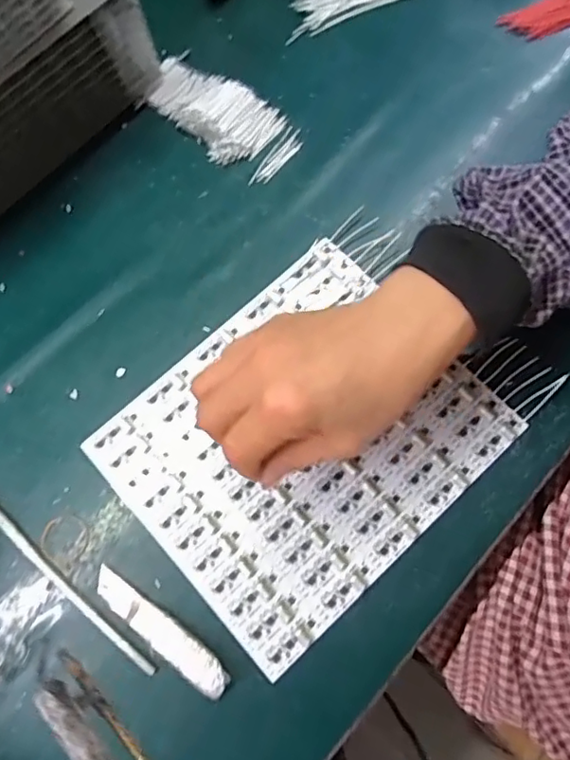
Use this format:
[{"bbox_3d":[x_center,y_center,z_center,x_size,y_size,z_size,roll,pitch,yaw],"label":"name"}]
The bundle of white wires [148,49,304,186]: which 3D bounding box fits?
[{"bbox_3d":[-0.053,-0.215,0.468,0.136,0.017,0.062,35,77,11],"label":"bundle of white wires"}]

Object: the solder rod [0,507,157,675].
[{"bbox_3d":[-0.187,0.091,0.384,0.276,0.004,0.011,41,78,12],"label":"solder rod"}]

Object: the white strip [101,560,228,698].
[{"bbox_3d":[-0.078,0.155,0.359,0.103,0.009,0.021,35,77,11],"label":"white strip"}]

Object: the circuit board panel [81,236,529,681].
[{"bbox_3d":[0.010,0.038,0.394,0.228,0.009,0.197,-41,77,-11],"label":"circuit board panel"}]

